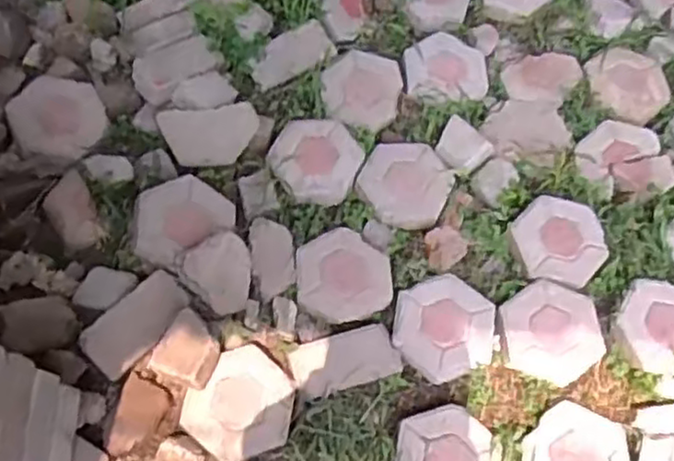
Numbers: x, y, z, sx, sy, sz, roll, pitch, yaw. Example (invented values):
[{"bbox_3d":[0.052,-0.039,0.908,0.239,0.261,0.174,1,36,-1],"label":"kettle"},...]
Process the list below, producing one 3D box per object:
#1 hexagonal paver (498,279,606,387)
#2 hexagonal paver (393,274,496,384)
[{"bbox_3d":[0.439,0.204,1.408,0.217,0.035,0.203,-32,71,-15],"label":"hexagonal paver"},{"bbox_3d":[0.221,0.196,1.406,0.207,0.049,0.191,-16,68,-9],"label":"hexagonal paver"}]

